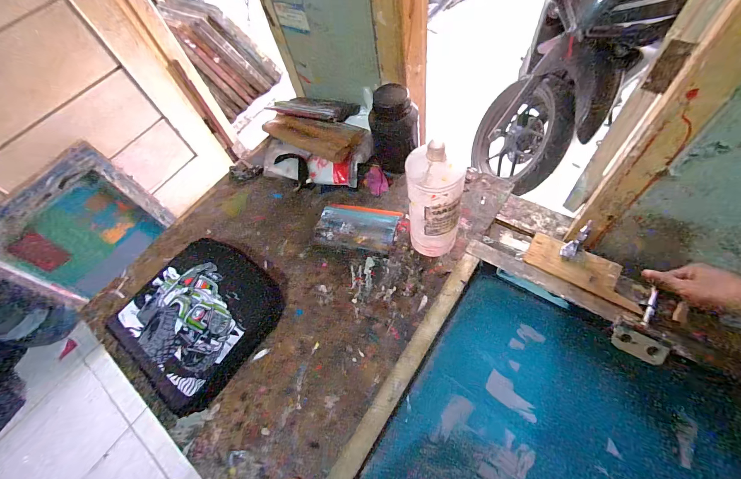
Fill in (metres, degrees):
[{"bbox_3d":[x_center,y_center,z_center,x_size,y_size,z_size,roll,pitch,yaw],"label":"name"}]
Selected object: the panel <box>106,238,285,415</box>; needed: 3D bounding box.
[{"bbox_3d":[-0.312,0.132,0.570,0.265,0.035,0.252,27,67,17],"label":"panel"}]

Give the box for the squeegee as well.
[{"bbox_3d":[-0.027,-0.021,0.624,0.157,0.033,0.087,10,63,9],"label":"squeegee"}]

